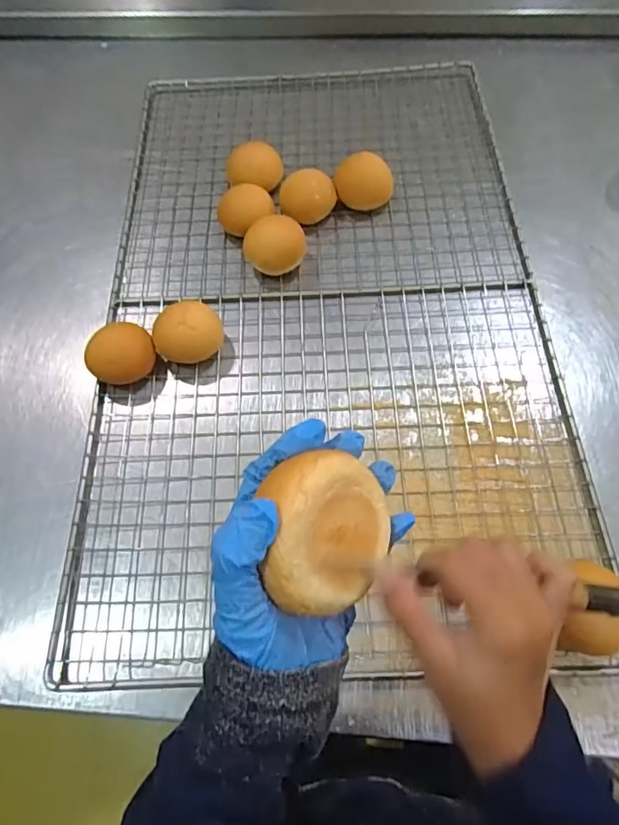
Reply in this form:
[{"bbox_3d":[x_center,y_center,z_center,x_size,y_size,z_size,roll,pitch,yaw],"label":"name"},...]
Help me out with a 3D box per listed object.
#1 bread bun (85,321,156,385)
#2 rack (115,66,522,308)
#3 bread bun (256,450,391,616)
[{"bbox_3d":[-0.220,-0.068,0.612,0.073,0.045,0.060,-37,68,-15],"label":"bread bun"},{"bbox_3d":[0.005,-0.351,0.762,0.528,0.023,0.439,-3,64,1],"label":"rack"},{"bbox_3d":[0.000,0.057,0.260,0.069,0.040,0.071,3,86,-37],"label":"bread bun"}]

